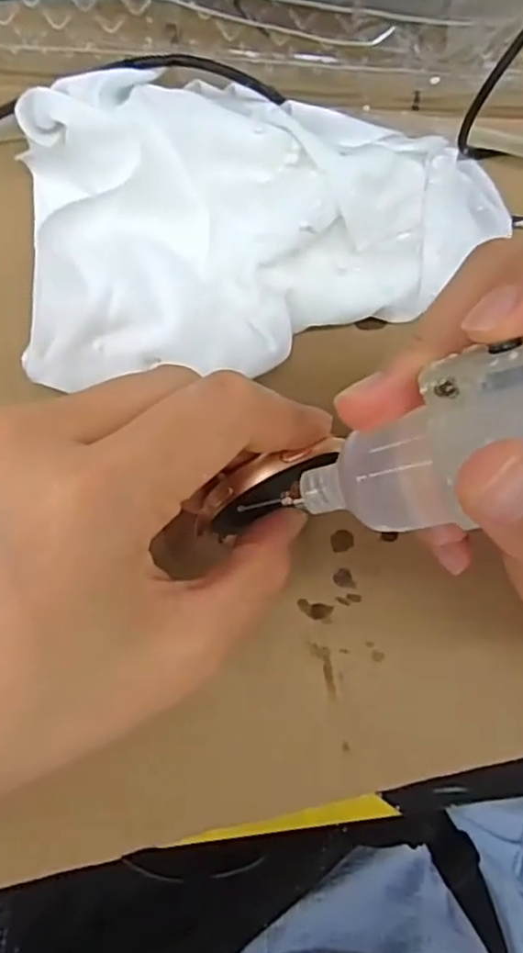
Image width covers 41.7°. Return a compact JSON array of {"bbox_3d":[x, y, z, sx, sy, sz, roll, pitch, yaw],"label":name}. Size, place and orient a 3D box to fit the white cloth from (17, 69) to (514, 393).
[{"bbox_3d":[0.008,-0.073,0.201,0.145,0.038,0.080,-6,90,-9],"label":"white cloth"}]

